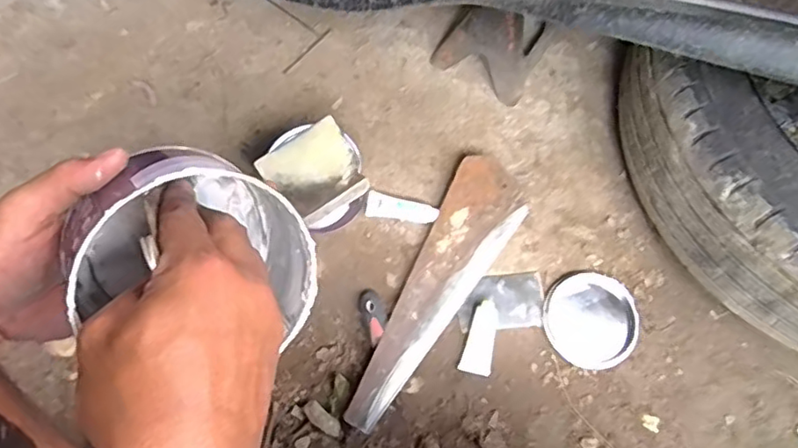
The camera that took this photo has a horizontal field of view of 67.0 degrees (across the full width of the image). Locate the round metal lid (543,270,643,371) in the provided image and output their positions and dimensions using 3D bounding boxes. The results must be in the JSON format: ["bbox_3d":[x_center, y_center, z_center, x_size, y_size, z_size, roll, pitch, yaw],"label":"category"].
[{"bbox_3d":[0.249,0.124,0.781,0.121,0.016,0.119,-1,70,2],"label":"round metal lid"}]

